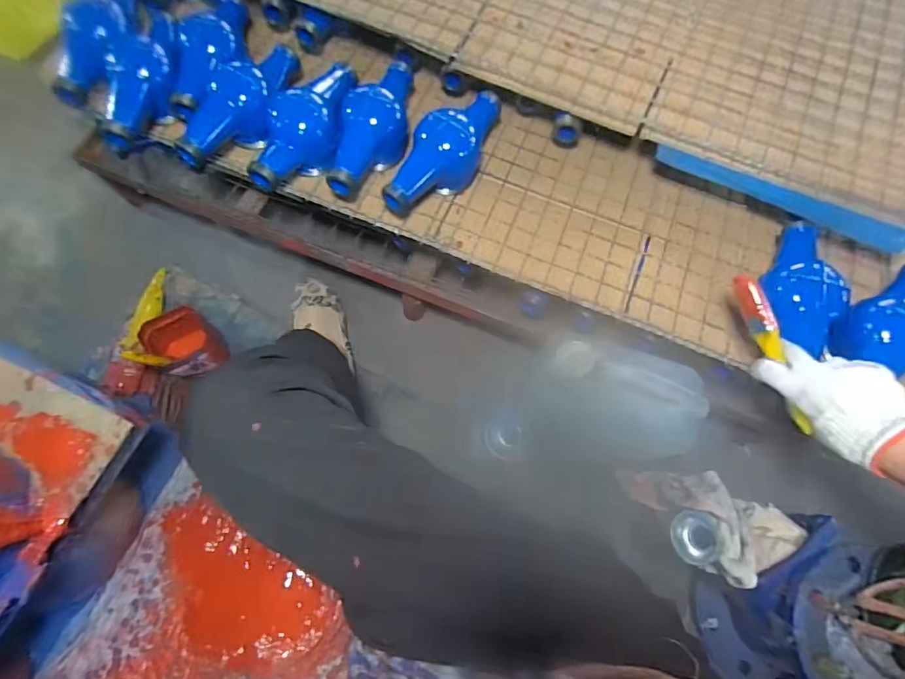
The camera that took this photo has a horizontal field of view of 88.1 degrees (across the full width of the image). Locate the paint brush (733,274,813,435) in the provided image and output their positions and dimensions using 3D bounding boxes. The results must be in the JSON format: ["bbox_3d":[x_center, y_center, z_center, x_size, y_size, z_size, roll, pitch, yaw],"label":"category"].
[{"bbox_3d":[0.341,0.013,0.495,0.015,0.029,0.173,-17,84,-7],"label":"paint brush"}]

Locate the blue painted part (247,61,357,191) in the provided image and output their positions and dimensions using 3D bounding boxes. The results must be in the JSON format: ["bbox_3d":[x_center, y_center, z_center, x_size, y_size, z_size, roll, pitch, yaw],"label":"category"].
[{"bbox_3d":[-0.199,-0.294,0.645,0.089,0.078,0.211,18,71,5],"label":"blue painted part"}]

